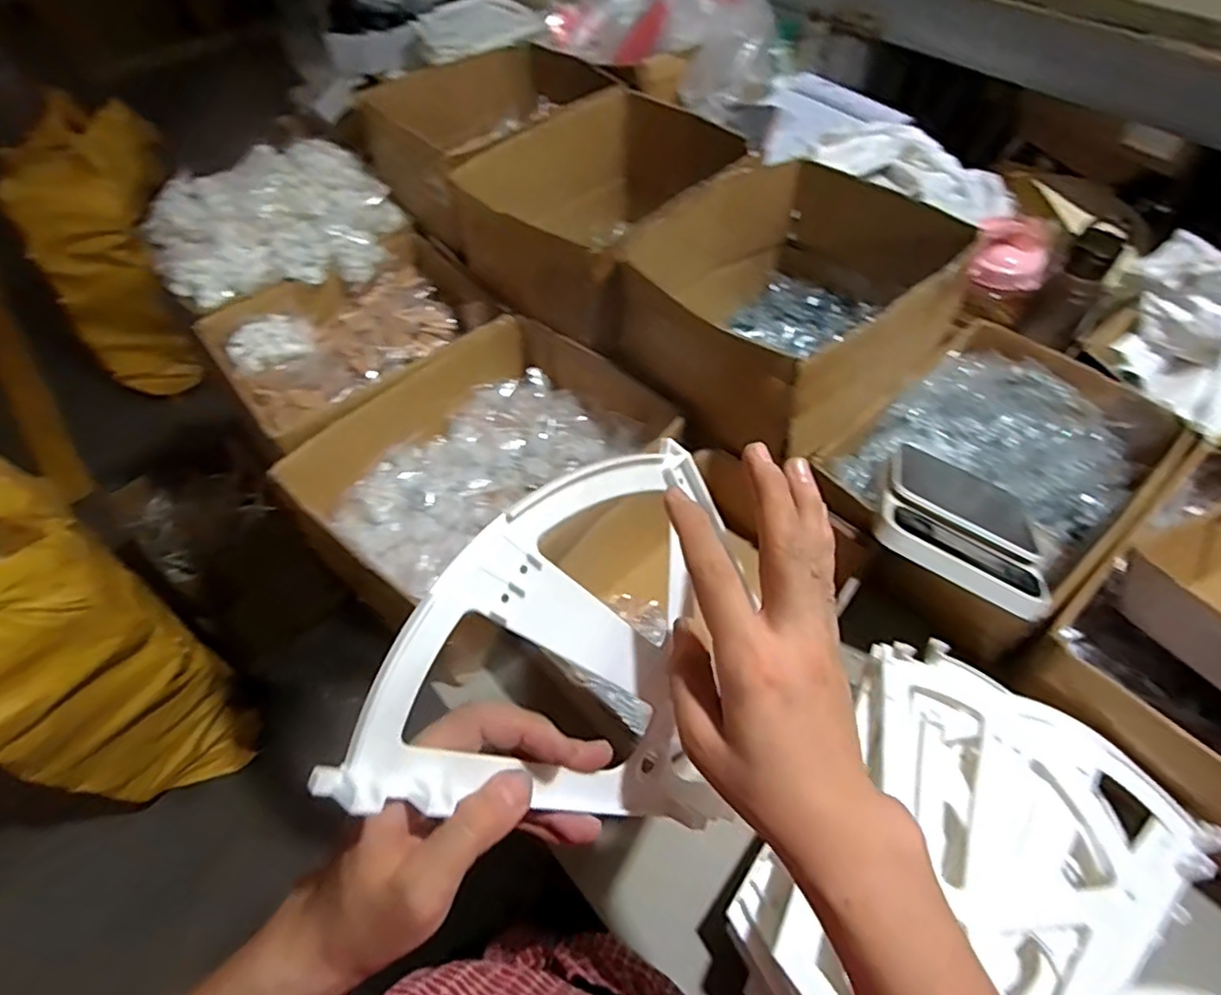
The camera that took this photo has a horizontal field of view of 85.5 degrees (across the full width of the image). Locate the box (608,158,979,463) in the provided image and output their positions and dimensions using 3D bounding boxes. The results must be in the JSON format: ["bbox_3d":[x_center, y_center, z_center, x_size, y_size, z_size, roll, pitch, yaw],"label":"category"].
[{"bbox_3d":[0.210,-0.212,0.747,0.359,0.191,0.279,-38,62,-21],"label":"box"}]

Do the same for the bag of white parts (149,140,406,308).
[{"bbox_3d":[-0.443,-0.367,0.871,0.300,0.101,0.237,-36,61,-20],"label":"bag of white parts"}]

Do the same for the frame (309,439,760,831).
[{"bbox_3d":[-0.001,0.065,0.334,0.027,0.216,0.187,7,74,53],"label":"frame"}]

